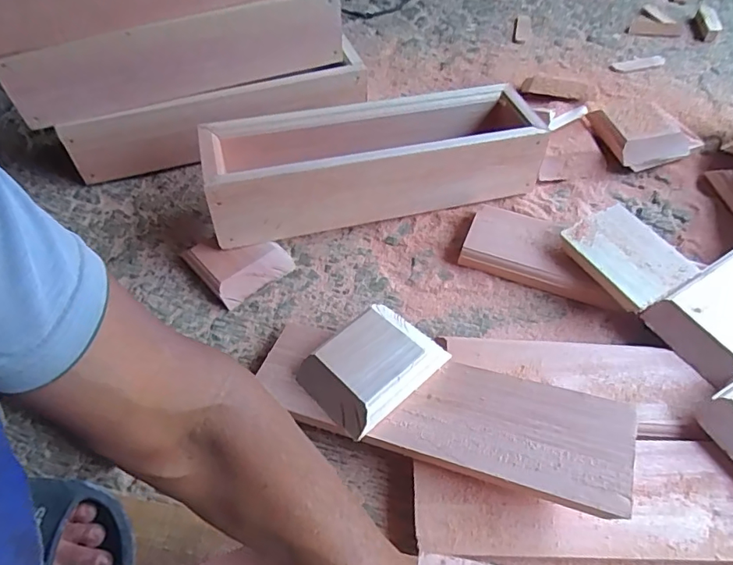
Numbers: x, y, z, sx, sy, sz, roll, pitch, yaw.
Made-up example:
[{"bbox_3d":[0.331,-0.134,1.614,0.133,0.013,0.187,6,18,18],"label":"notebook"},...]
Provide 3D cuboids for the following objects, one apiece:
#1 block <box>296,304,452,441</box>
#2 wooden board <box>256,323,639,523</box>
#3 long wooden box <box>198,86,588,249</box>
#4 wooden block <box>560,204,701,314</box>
[{"bbox_3d":[0.006,0.086,0.546,0.136,0.033,0.107,-38,61,-24],"label":"block"},{"bbox_3d":[0.061,0.127,0.524,0.388,0.018,0.117,13,52,22],"label":"wooden board"},{"bbox_3d":[0.034,-0.181,0.746,0.517,0.136,0.142,-14,54,-9],"label":"long wooden box"},{"bbox_3d":[0.340,-0.034,0.654,0.111,0.027,0.143,-24,56,-16],"label":"wooden block"}]

